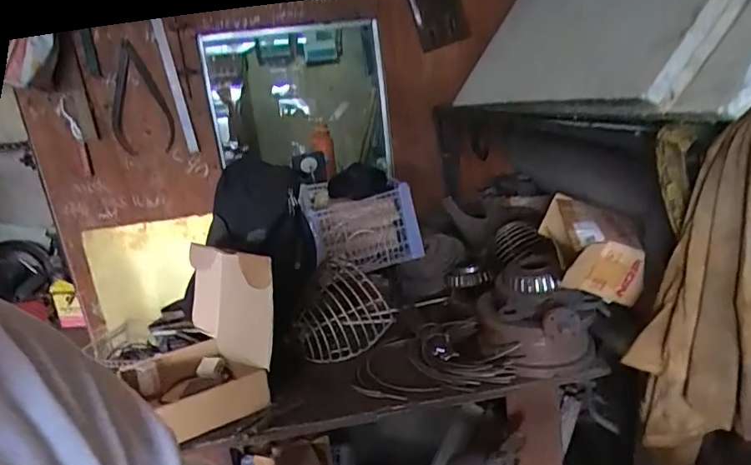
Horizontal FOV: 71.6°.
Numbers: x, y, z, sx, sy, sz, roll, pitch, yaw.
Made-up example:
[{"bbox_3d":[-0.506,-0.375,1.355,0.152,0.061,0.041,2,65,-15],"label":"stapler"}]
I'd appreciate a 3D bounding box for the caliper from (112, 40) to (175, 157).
[{"bbox_3d":[-0.740,-0.413,1.660,0.187,0.360,0.028,8,33,-11],"label":"caliper"}]

